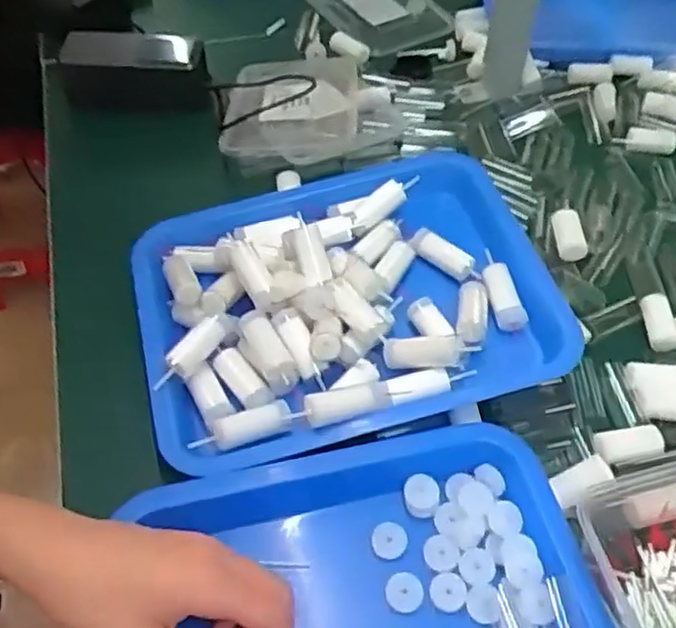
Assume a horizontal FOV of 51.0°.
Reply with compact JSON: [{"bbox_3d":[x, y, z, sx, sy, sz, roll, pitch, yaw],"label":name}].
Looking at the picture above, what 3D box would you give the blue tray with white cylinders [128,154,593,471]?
[{"bbox_3d":[0.006,-0.014,0.506,0.290,0.044,0.221,-12,54,-11],"label":"blue tray with white cylinders"}]

